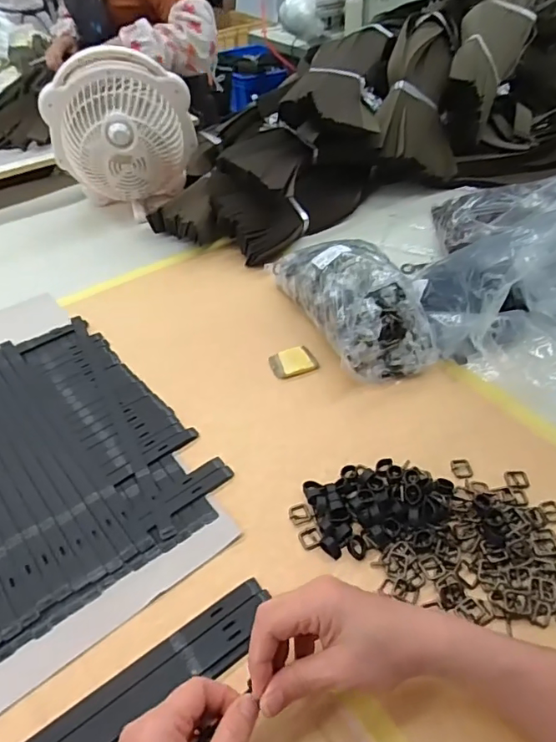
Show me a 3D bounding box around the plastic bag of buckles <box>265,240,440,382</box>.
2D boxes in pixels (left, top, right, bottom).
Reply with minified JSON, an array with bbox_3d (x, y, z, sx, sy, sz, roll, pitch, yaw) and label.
[{"bbox_3d":[0.096,-0.112,0.686,0.122,0.110,0.277,-16,46,-14],"label":"plastic bag of buckles"}]

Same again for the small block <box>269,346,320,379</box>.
[{"bbox_3d":[0.020,-0.013,0.662,0.058,0.009,0.049,-14,46,-11],"label":"small block"}]

